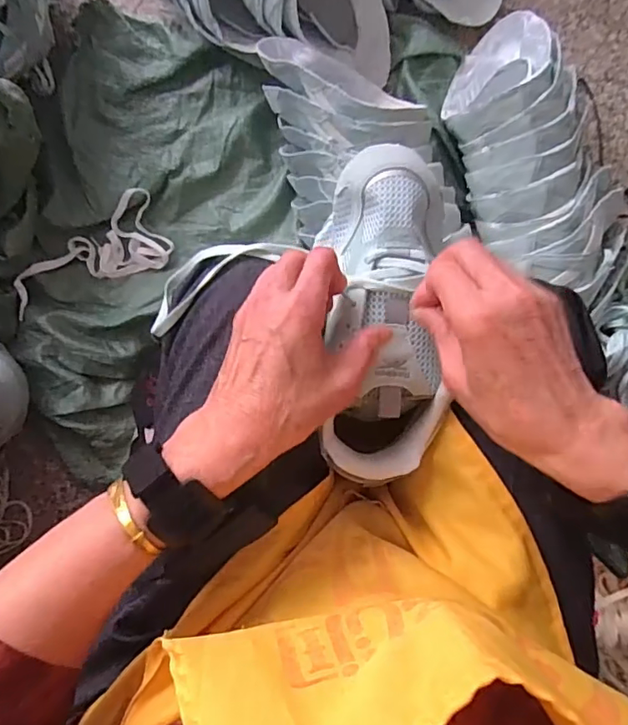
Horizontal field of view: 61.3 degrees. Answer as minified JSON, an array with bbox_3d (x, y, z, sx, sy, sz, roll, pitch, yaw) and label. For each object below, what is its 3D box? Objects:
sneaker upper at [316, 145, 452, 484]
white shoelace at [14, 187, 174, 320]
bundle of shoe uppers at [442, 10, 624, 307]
[{"bbox_3d":[0.054,-0.040,0.401,0.088,0.064,0.243,0,90,-2],"label":"sneaker upper"},{"bbox_3d":[-0.331,-0.152,0.777,0.239,0.025,0.114,-28,88,-3],"label":"white shoelace"},{"bbox_3d":[0.299,-0.298,0.737,0.190,0.143,0.429,-7,87,-2],"label":"bundle of shoe uppers"}]

